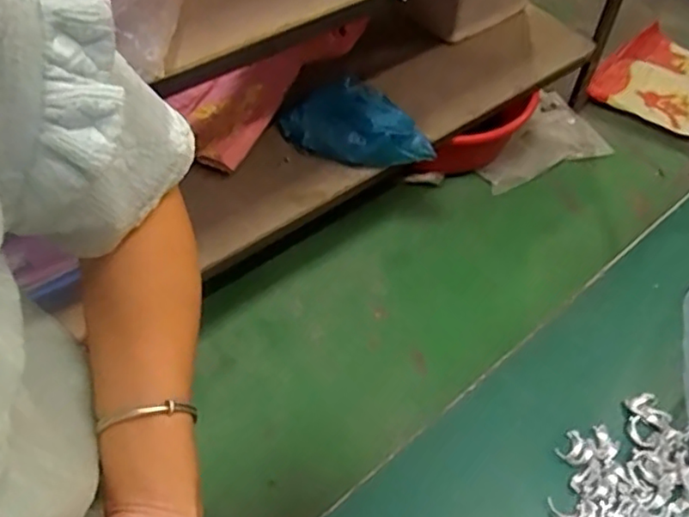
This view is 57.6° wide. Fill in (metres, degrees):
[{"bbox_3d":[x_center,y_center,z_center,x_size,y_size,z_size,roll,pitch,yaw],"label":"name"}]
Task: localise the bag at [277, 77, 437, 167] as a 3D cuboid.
[{"bbox_3d":[0.024,-0.259,1.208,0.312,0.113,0.129,20,54,13],"label":"bag"}]

